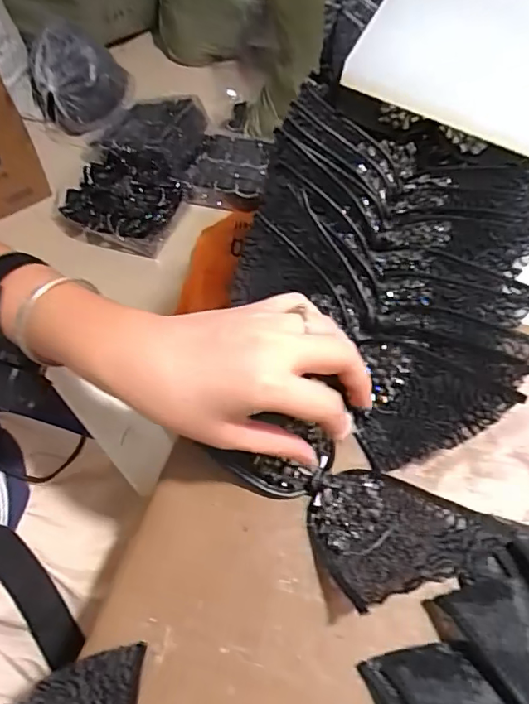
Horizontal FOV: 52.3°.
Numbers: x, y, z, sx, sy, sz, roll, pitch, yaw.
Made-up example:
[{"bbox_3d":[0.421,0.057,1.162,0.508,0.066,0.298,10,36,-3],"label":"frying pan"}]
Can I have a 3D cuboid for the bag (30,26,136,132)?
[{"bbox_3d":[-0.487,-0.716,1.428,0.250,0.177,0.235,-24,66,-7],"label":"bag"}]

